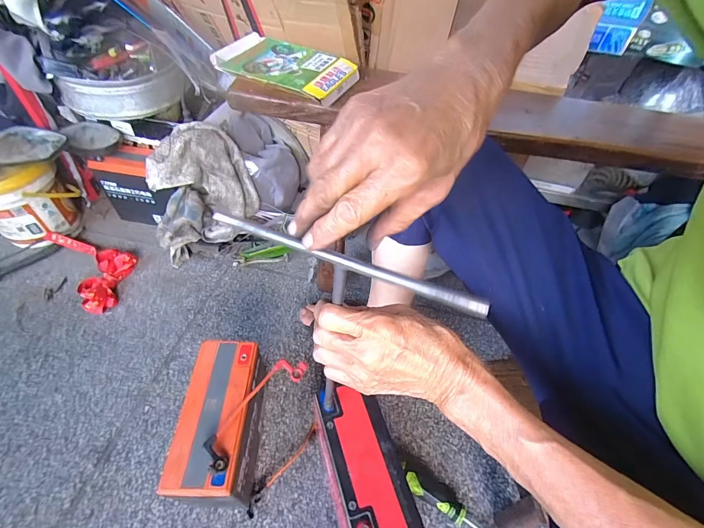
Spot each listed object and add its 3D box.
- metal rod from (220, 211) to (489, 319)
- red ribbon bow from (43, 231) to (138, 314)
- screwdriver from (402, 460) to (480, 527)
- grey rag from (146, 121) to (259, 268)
[{"bbox_3d":[-0.007,-0.003,0.238,0.198,0.005,0.011,19,52,11],"label":"metal rod"},{"bbox_3d":[-0.541,-0.010,0.733,0.118,0.036,0.254,-34,60,-27],"label":"red ribbon bow"},{"bbox_3d":[0.166,0.357,0.493,0.209,0.032,0.040,26,54,17],"label":"screwdriver"},{"bbox_3d":[-0.321,-0.149,0.743,0.218,0.220,0.158,-19,54,-20],"label":"grey rag"}]

